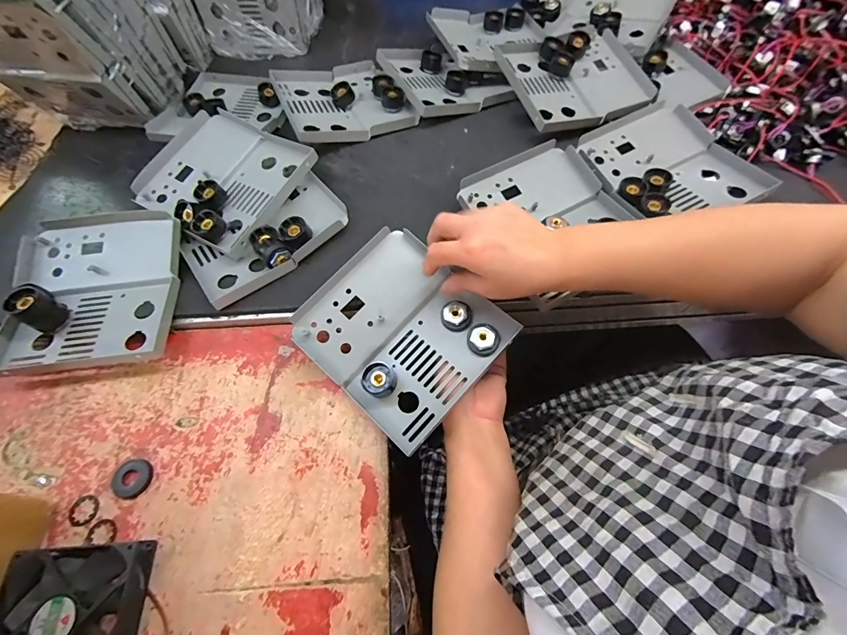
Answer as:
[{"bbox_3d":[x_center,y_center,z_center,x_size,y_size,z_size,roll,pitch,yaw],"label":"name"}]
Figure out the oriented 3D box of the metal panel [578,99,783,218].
[{"bbox_3d":[0.283,-0.184,0.446,0.158,0.023,0.166,-25,64,-12],"label":"metal panel"}]

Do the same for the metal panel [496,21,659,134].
[{"bbox_3d":[0.202,-0.320,0.507,0.170,0.030,0.155,-16,63,-8],"label":"metal panel"}]

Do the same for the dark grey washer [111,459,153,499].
[{"bbox_3d":[-0.248,0.137,0.324,0.030,0.006,0.030,0,62,1],"label":"dark grey washer"}]

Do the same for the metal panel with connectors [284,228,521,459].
[{"bbox_3d":[-0.023,0.011,0.367,0.167,0.041,0.150,41,72,20],"label":"metal panel with connectors"}]

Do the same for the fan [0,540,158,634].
[{"bbox_3d":[-0.252,0.215,0.267,0.092,0.026,0.092,-4,62,-1],"label":"fan"}]

